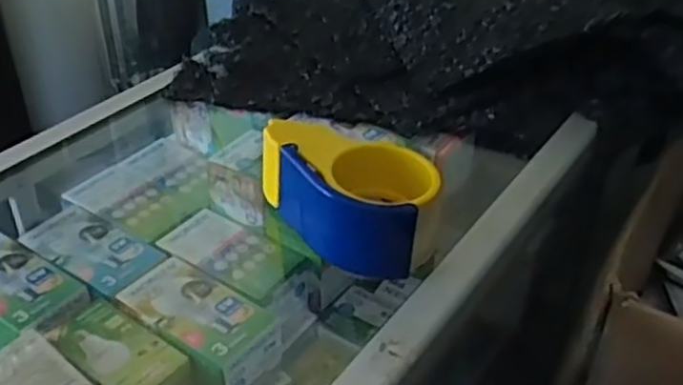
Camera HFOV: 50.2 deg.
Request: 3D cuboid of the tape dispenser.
[{"bbox_3d":[0.003,0.002,0.508,0.139,0.065,0.061,16,39,20],"label":"tape dispenser"}]

